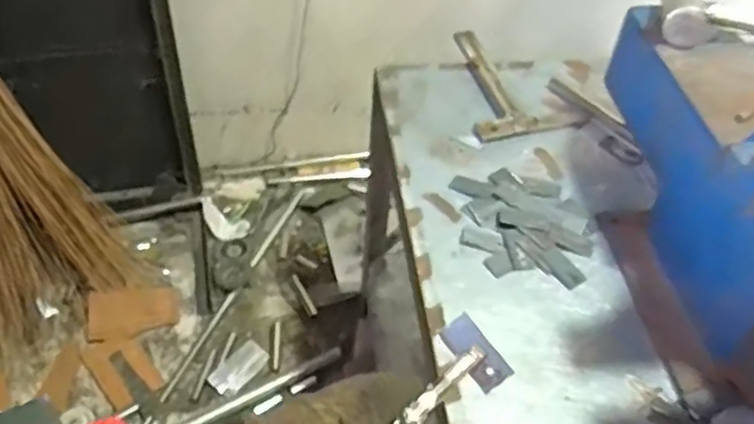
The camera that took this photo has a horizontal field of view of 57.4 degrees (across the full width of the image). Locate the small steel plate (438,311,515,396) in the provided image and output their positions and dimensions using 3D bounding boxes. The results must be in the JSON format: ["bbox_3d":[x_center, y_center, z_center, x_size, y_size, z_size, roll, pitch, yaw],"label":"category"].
[{"bbox_3d":[0.063,0.090,0.439,0.023,0.007,0.048,-37,77,-6],"label":"small steel plate"}]

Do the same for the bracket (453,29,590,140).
[{"bbox_3d":[0.188,-0.169,0.898,0.144,0.035,0.206,0,46,-4],"label":"bracket"}]

